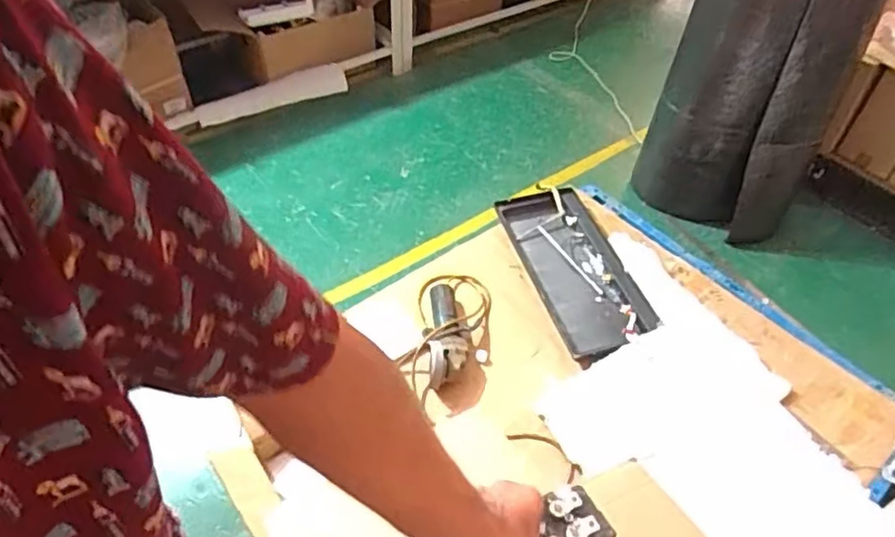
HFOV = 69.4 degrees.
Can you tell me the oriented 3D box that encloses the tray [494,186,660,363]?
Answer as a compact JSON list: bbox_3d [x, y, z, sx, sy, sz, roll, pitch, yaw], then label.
[{"bbox_3d":[0.351,-0.012,1.758,0.262,0.069,0.583,-13,48,-15],"label":"tray"}]

